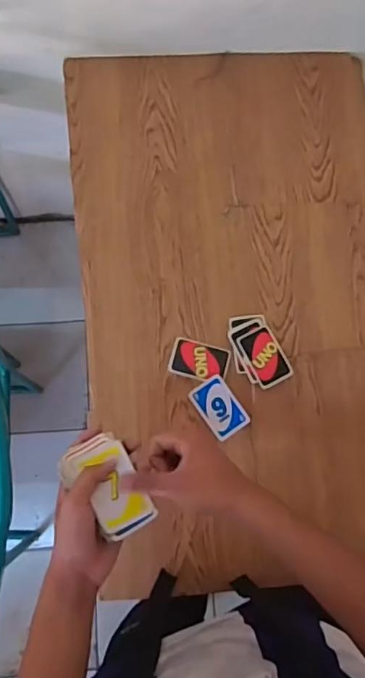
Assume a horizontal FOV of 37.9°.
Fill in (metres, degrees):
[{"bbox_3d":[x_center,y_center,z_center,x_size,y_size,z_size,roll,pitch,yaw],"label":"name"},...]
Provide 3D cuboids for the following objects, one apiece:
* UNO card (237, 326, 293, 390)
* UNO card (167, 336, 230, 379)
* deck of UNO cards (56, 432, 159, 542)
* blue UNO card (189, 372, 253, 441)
[{"bbox_3d":[0.122,0.026,0.779,0.053,0.009,0.084,-26,83,-8],"label":"UNO card"},{"bbox_3d":[0.025,0.031,0.777,0.082,0.004,0.052,15,80,-1],"label":"UNO card"},{"bbox_3d":[-0.077,0.153,0.554,0.066,0.022,0.107,-25,68,-30],"label":"deck of UNO cards"},{"bbox_3d":[0.053,0.099,0.767,0.055,0.004,0.085,-34,84,-8],"label":"blue UNO card"}]

